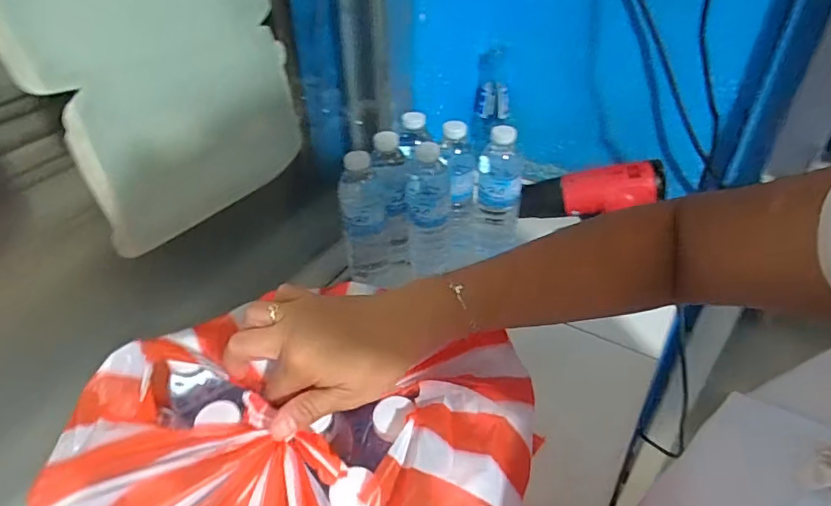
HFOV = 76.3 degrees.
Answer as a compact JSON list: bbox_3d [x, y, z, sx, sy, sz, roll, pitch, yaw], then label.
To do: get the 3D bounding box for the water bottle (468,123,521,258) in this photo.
[{"bbox_3d":[0.116,-0.085,0.759,0.065,0.197,0.073,4,40,7],"label":"water bottle"}]

